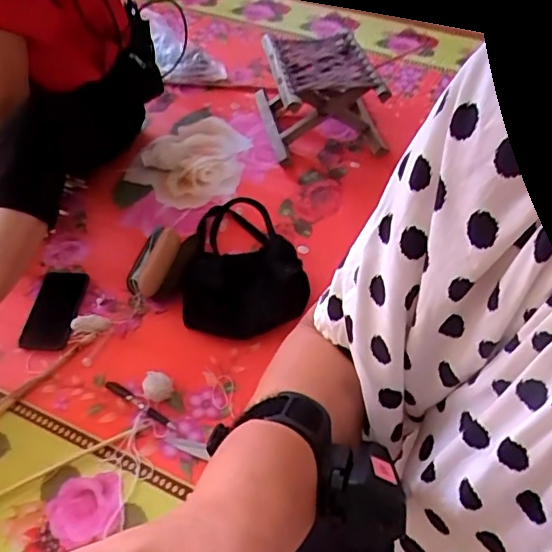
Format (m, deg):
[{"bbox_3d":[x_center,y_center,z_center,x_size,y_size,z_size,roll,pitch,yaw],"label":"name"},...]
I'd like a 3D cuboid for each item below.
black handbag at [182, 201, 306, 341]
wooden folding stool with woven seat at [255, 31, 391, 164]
[{"bbox_3d":[-0.070,-0.044,1.040,0.205,0.076,0.330,-9,50,-9],"label":"black handbag"},{"bbox_3d":[0.108,-0.455,1.388,0.288,0.170,0.345,-1,49,-4],"label":"wooden folding stool with woven seat"}]

